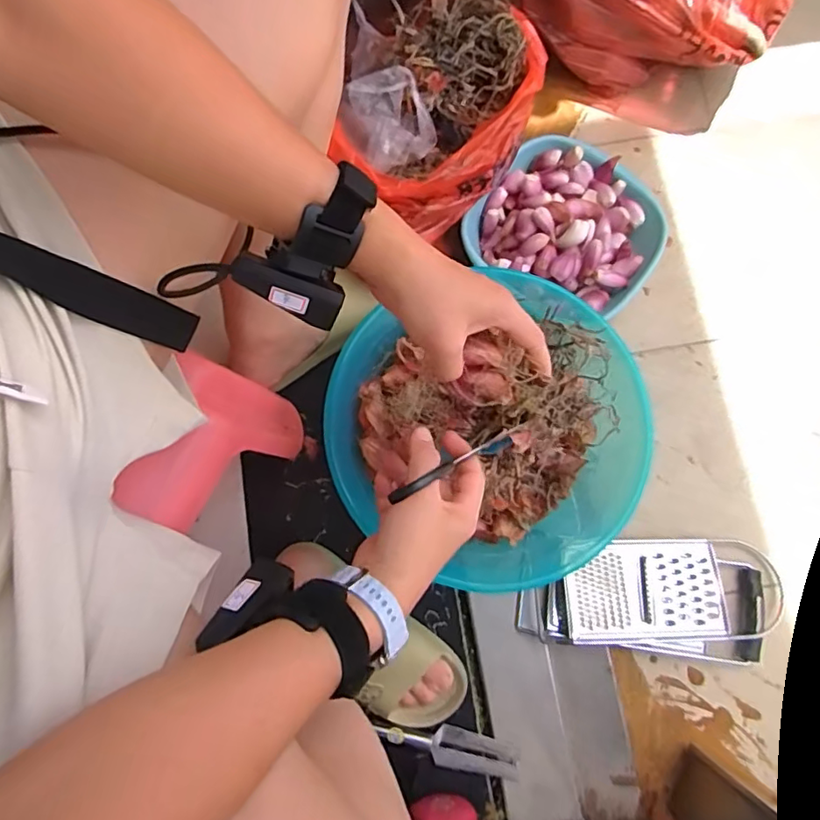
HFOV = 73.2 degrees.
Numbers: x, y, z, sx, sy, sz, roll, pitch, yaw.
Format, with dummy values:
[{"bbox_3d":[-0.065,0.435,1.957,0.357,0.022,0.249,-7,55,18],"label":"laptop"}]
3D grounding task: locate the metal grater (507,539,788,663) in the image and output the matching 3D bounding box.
[{"bbox_3d":[0.271,0.208,0.617,0.288,0.029,0.122,4,78,1],"label":"metal grater"}]

